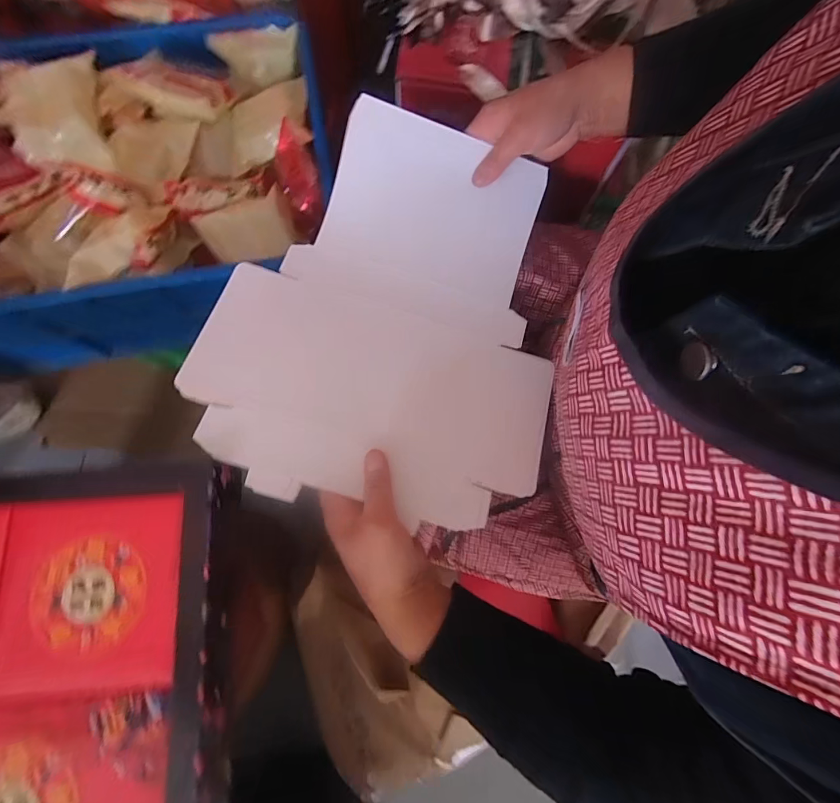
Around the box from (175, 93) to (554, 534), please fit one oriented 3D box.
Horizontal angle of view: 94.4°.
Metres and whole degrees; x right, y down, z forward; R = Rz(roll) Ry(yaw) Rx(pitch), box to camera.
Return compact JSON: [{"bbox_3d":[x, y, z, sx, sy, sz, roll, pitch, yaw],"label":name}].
[{"bbox_3d":[-0.020,-0.083,0.350,0.287,0.048,0.340,14,77,1],"label":"box"}]

